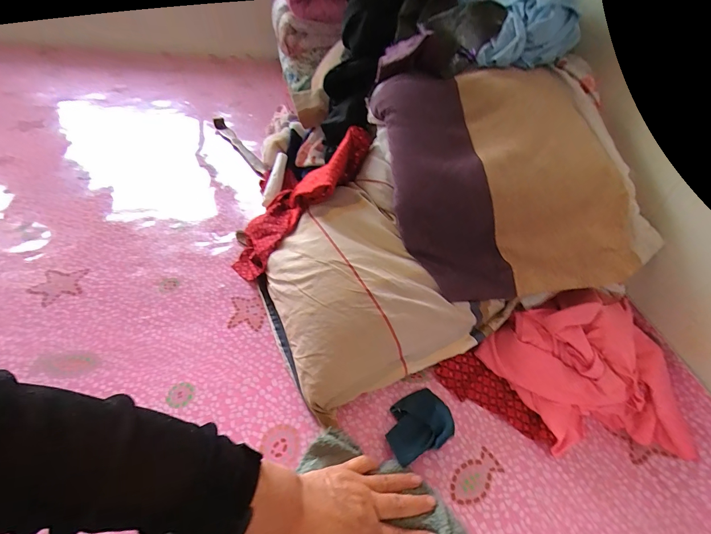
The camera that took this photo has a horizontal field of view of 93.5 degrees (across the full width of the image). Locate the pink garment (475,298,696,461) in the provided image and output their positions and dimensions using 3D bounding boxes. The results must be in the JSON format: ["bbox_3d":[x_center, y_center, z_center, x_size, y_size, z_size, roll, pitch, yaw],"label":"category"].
[{"bbox_3d":[0.294,0.139,0.441,0.206,0.111,0.182,2,43,-6],"label":"pink garment"}]

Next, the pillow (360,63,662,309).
[{"bbox_3d":[0.209,-0.147,0.488,0.314,0.068,0.379,-10,75,6],"label":"pillow"}]

